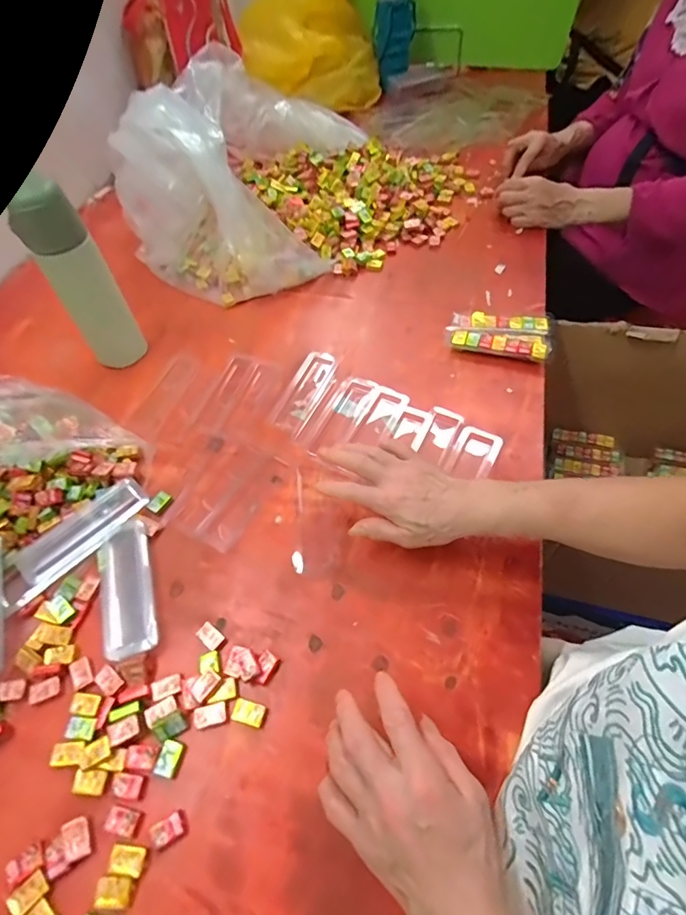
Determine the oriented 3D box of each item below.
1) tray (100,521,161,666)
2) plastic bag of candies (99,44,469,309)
[{"bbox_3d":[-0.220,0.130,0.458,0.049,0.012,0.141,-19,57,-8],"label":"tray"},{"bbox_3d":[-0.053,-0.506,0.759,0.494,0.204,0.502,12,58,12],"label":"plastic bag of candies"}]

